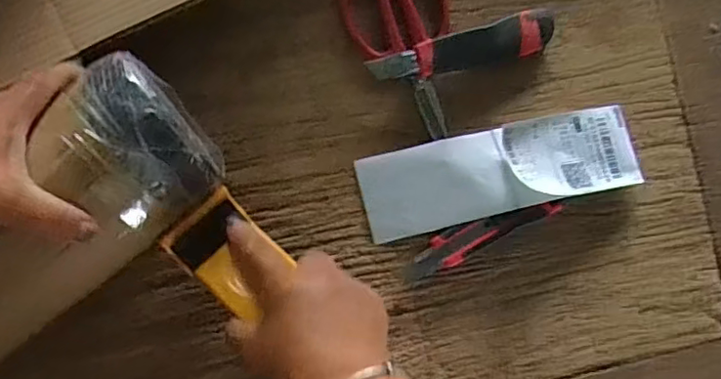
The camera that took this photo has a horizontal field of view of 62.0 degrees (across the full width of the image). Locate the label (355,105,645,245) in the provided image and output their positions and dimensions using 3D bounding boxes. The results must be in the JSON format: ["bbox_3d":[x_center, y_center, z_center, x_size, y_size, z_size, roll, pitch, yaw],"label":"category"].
[{"bbox_3d":[0.130,-0.018,0.541,0.255,0.026,0.076,-13,89,-7],"label":"label"}]

